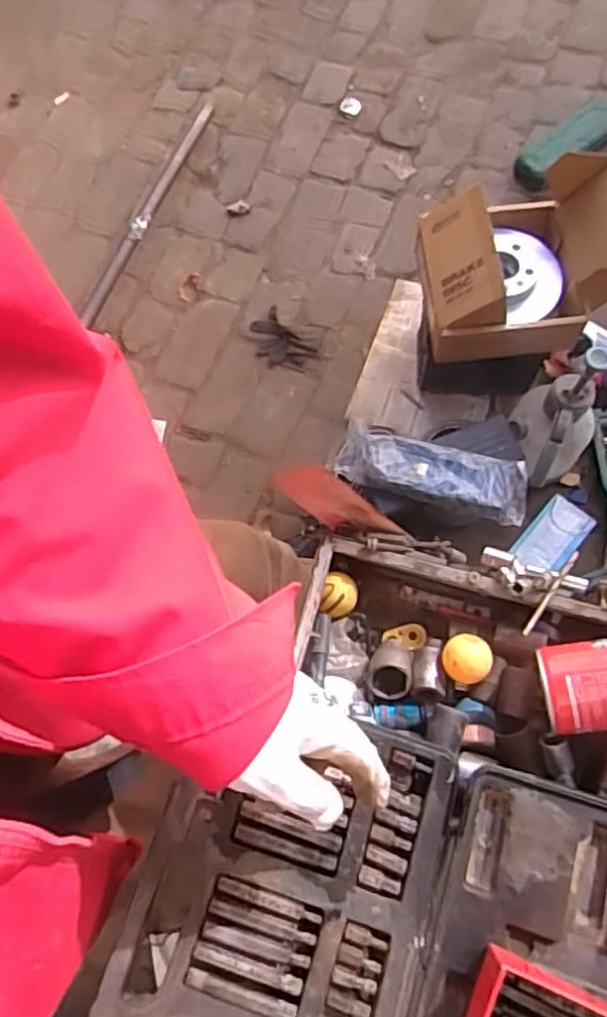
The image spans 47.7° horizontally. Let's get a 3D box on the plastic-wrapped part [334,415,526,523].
[{"bbox_3d":[0.218,-0.061,1.162,0.312,0.039,0.105,15,70,9],"label":"plastic-wrapped part"}]

